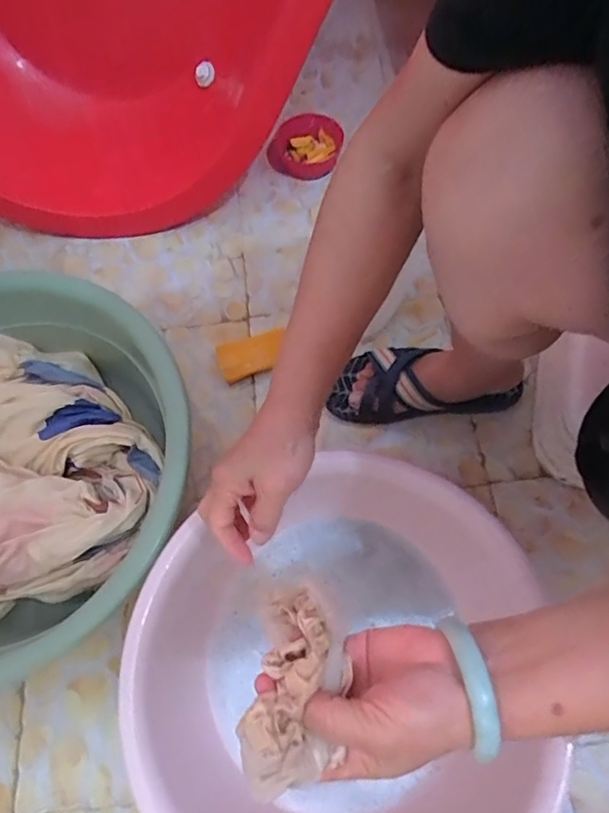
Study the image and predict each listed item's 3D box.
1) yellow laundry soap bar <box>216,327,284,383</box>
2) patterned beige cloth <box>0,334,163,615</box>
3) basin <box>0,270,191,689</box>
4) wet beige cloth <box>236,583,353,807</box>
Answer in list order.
[{"bbox_3d":[-0.076,-0.076,0.761,0.102,0.028,0.052,-17,67,-5],"label":"yellow laundry soap bar"},{"bbox_3d":[-0.327,0.071,0.591,0.283,0.113,0.330,2,67,3],"label":"patterned beige cloth"},{"bbox_3d":[-0.332,0.070,0.594,0.406,0.154,0.418,-1,67,2],"label":"basin"},{"bbox_3d":[-0.004,0.165,0.301,0.054,0.037,0.106,9,68,6],"label":"wet beige cloth"}]

